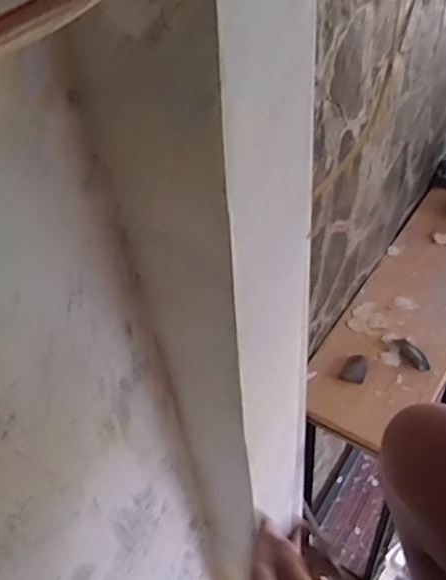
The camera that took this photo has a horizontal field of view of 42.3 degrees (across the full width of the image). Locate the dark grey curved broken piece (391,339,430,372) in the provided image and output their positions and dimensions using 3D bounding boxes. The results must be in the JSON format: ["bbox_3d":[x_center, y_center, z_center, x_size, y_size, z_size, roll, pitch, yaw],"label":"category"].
[{"bbox_3d":[0.474,0.165,1.455,0.048,0.019,0.109,-31,53,-20],"label":"dark grey curved broken piece"}]

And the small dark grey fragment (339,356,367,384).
[{"bbox_3d":[0.325,0.194,1.429,0.061,0.016,0.072,12,51,15],"label":"small dark grey fragment"}]

